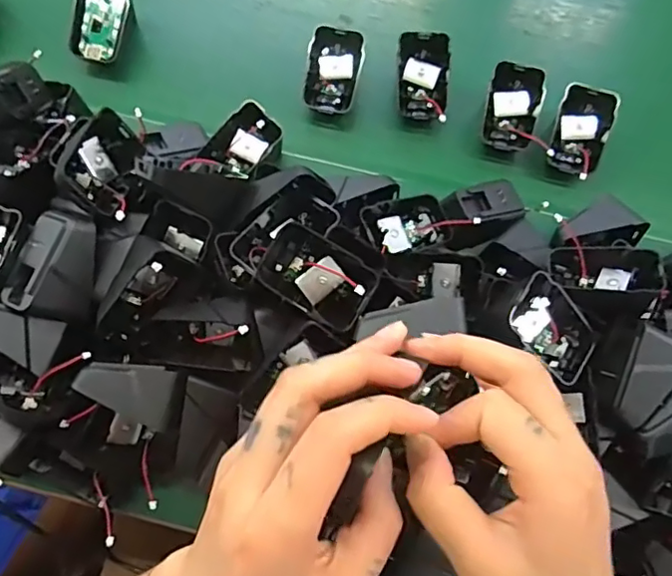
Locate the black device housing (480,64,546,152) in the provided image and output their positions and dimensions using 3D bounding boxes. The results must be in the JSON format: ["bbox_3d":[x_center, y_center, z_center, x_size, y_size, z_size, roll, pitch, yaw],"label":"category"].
[{"bbox_3d":[0.145,-0.148,0.478,0.045,0.049,0.064,16,73,3],"label":"black device housing"}]

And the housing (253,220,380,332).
[{"bbox_3d":[-0.011,-0.007,0.346,0.066,0.025,0.044,28,74,6],"label":"housing"}]

